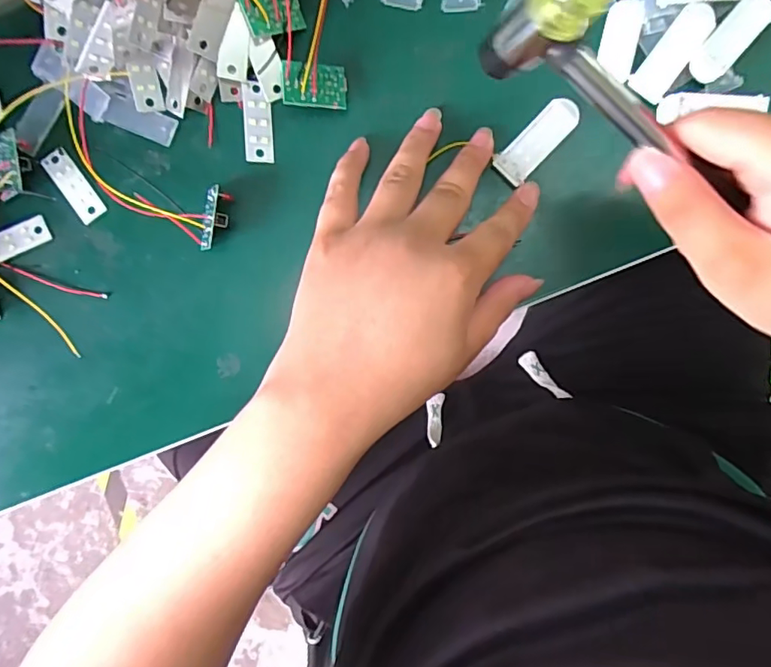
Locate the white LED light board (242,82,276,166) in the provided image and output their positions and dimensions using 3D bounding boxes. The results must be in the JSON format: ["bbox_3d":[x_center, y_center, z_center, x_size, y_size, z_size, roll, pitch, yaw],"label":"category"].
[{"bbox_3d":[-0.074,-0.123,0.318,0.017,0.004,0.045,-4,93,-22],"label":"white LED light board"}]

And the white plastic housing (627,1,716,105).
[{"bbox_3d":[0.163,-0.160,0.307,0.021,0.008,0.055,36,91,0],"label":"white plastic housing"}]

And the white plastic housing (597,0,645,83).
[{"bbox_3d":[0.135,-0.168,0.311,0.019,0.010,0.046,11,91,0],"label":"white plastic housing"}]

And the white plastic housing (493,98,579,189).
[{"bbox_3d":[0.087,-0.111,0.311,0.021,0.008,0.053,43,91,0],"label":"white plastic housing"}]

